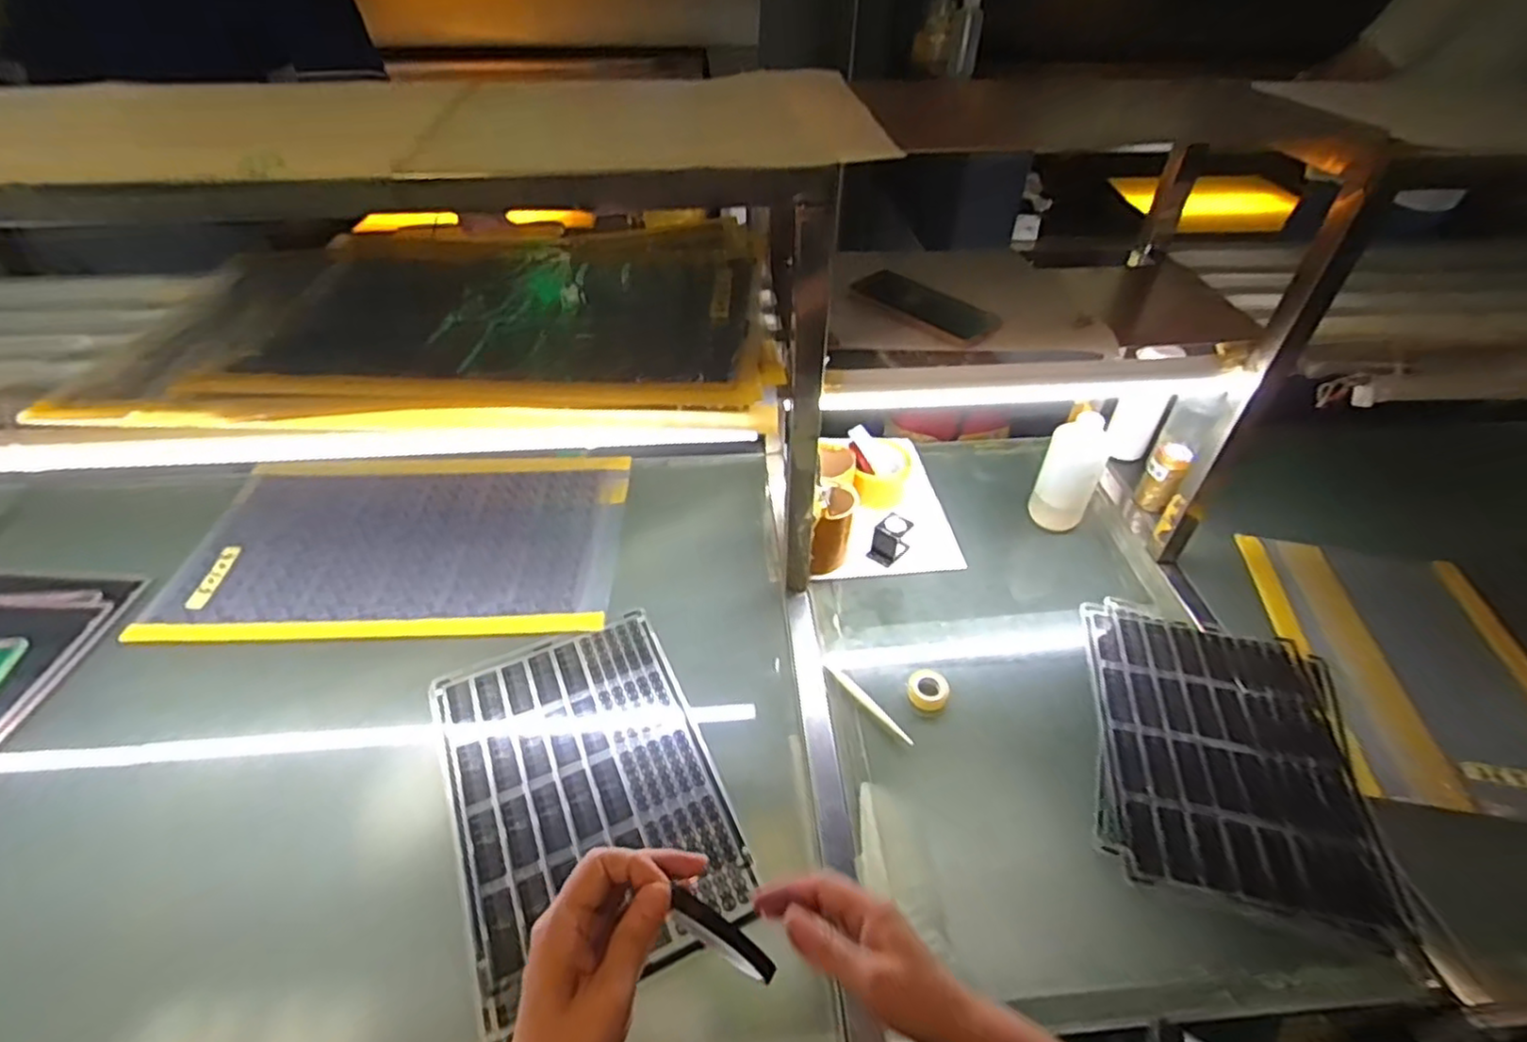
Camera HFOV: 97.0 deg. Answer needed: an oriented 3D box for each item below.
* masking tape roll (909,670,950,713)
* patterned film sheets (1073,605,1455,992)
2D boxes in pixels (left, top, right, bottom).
[{"bbox_3d":[0.180,0.186,0.740,0.043,0.018,0.044,1,45,-1],"label":"masking tape roll"},{"bbox_3d":[0.488,0.234,0.711,0.262,0.009,0.329,13,46,11],"label":"patterned film sheets"}]

